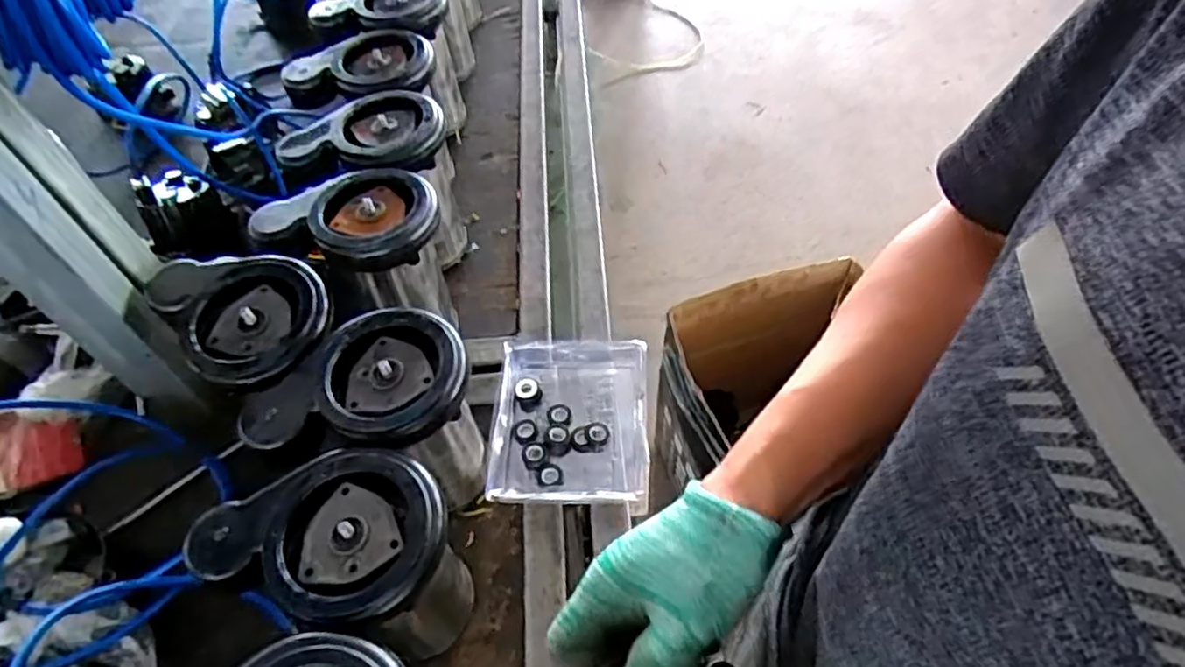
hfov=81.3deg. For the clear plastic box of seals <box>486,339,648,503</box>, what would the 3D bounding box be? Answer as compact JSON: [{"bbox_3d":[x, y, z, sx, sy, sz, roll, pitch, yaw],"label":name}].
[{"bbox_3d":[-0.021,0.087,0.678,0.145,0.036,0.168,0,53,3],"label":"clear plastic box of seals"}]

